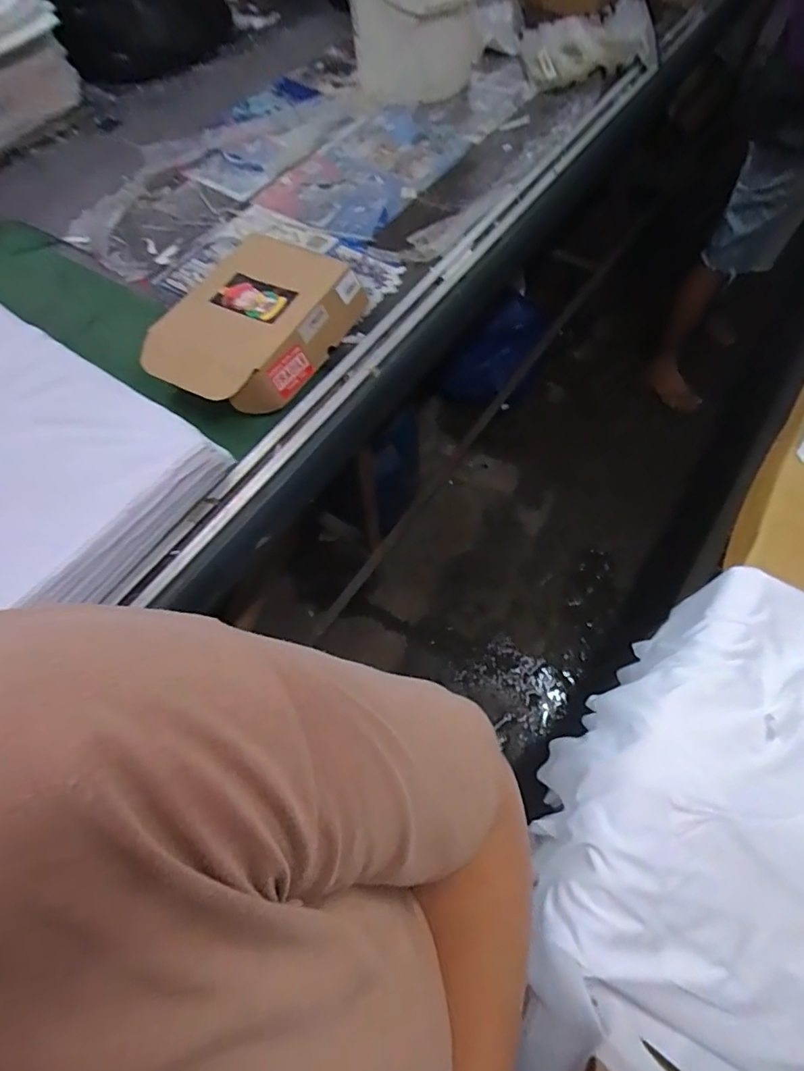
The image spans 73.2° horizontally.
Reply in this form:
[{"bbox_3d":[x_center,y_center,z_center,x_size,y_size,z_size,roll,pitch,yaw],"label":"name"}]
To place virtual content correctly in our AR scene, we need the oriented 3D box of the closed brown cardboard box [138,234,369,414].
[{"bbox_3d":[-0.231,-0.337,0.861,0.231,0.092,0.330,26,67,16],"label":"closed brown cardboard box"}]

